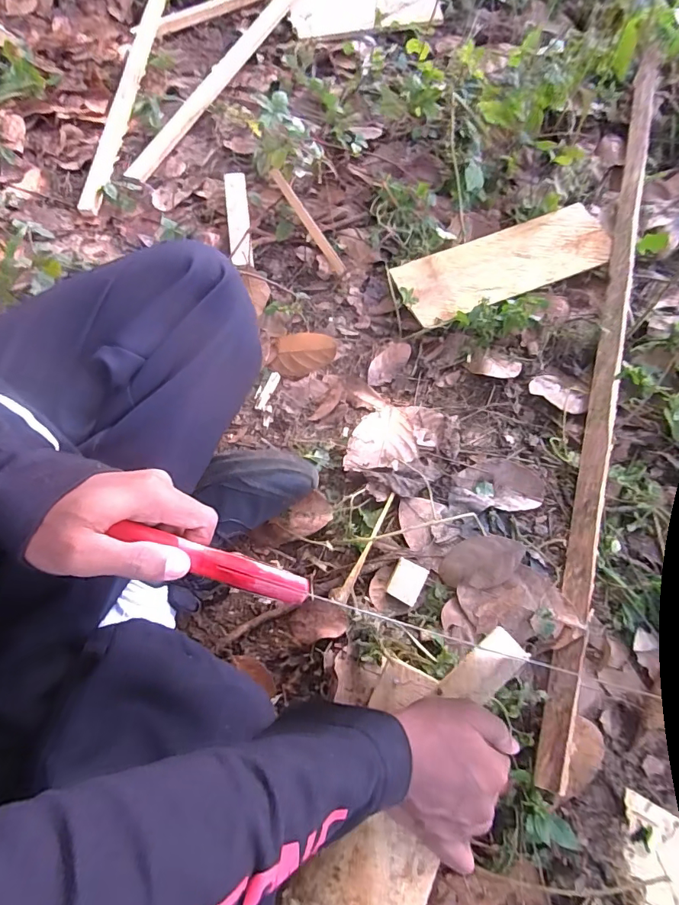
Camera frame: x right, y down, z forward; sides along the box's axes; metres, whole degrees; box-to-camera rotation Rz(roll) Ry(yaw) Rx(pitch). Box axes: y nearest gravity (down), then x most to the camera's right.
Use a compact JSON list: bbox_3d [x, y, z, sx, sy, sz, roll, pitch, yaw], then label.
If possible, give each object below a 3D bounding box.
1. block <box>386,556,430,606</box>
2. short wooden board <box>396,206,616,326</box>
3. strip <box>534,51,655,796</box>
[{"bbox_3d":[0.070,0.135,0.473,0.032,0.009,0.041,24,68,12],"label":"block"},{"bbox_3d":[0.232,-0.270,0.645,0.317,0.019,0.113,-21,66,-8],"label":"short wooden board"},{"bbox_3d":[0.366,-0.198,0.604,0.032,0.026,1.114,17,66,9],"label":"strip"}]

